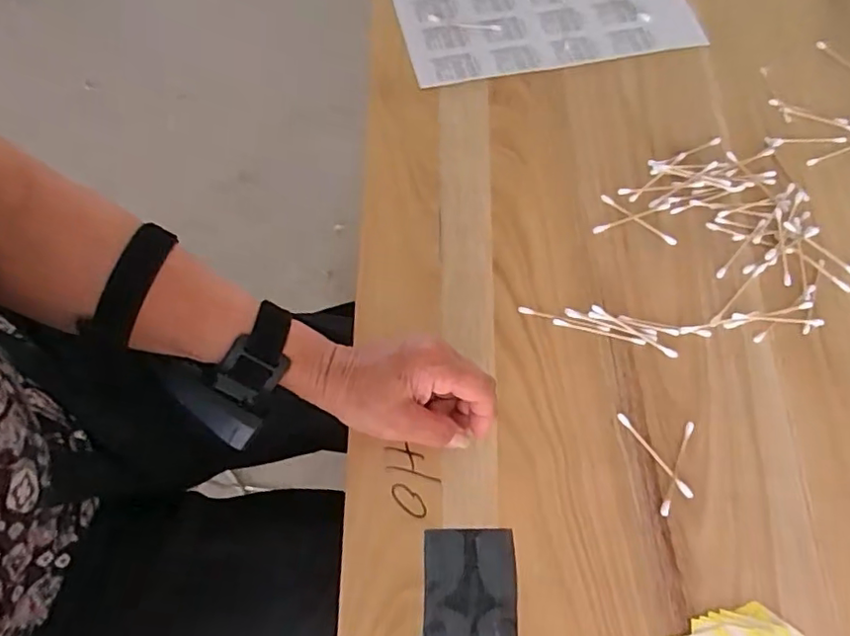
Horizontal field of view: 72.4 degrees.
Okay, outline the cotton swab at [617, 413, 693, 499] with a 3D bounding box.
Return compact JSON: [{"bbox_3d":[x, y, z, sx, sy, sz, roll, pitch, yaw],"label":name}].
[{"bbox_3d":[0.164,0.097,0.413,0.008,0.006,0.071,-33,73,-13],"label":"cotton swab"}]

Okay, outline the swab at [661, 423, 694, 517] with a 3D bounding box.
[{"bbox_3d":[0.178,0.106,0.410,0.006,0.009,0.070,26,71,8],"label":"swab"}]

